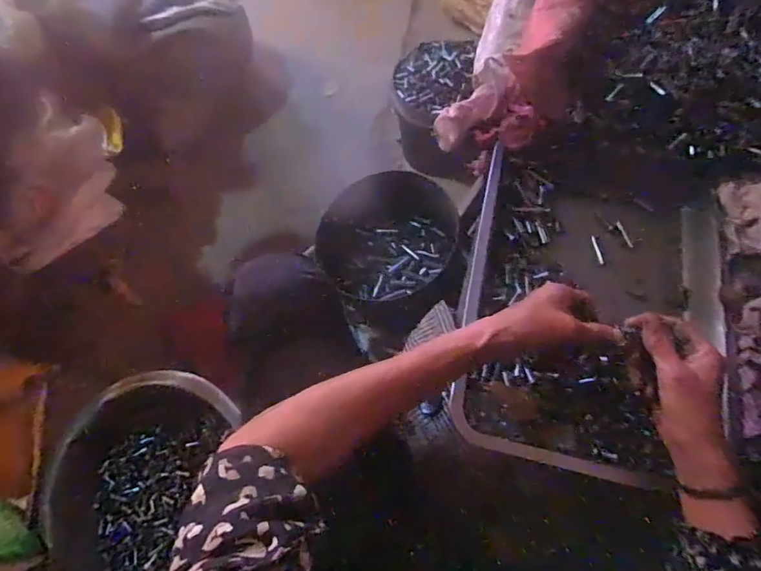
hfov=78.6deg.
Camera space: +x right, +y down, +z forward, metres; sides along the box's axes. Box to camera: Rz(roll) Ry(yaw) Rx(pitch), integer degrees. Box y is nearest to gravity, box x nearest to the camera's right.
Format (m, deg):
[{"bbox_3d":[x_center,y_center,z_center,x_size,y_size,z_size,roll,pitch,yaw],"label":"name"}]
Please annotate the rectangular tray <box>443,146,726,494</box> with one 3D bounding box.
[{"bbox_3d":[0.233,0.021,0.525,0.272,0.090,0.354,12,70,6],"label":"rectangular tray"}]

